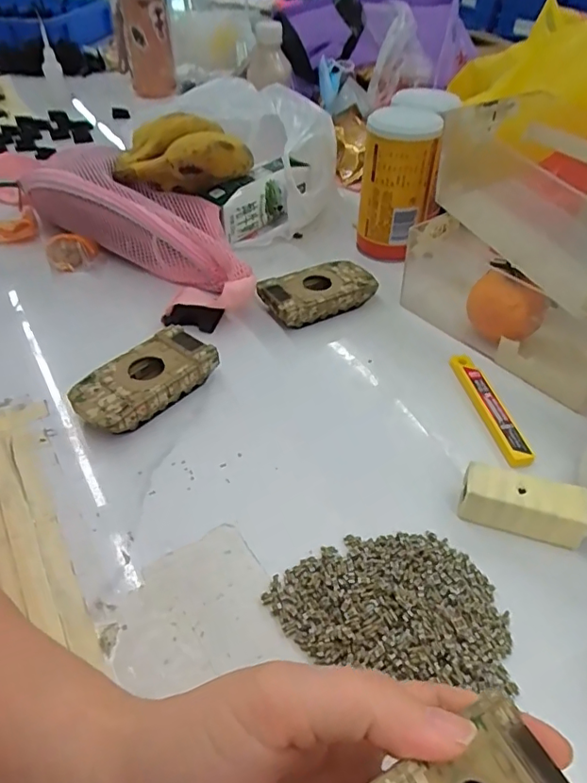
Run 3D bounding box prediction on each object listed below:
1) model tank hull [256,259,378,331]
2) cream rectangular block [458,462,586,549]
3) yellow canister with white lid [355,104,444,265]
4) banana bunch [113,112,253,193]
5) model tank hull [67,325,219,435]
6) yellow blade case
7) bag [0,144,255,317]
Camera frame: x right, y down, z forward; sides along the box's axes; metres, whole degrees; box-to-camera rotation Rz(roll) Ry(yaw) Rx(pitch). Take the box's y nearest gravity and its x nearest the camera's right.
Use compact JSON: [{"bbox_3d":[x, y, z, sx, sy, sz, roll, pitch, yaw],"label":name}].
[{"bbox_3d":[0.022,-0.083,0.454,0.095,0.025,0.046,-20,46,-20],"label":"model tank hull"},{"bbox_3d":[0.128,0.064,0.297,0.067,0.026,0.026,16,45,17],"label":"cream rectangular block"},{"bbox_3d":[0.093,-0.190,0.494,0.066,0.119,0.054,8,44,8],"label":"yellow canister with white lid"},{"bbox_3d":[-0.101,-0.213,0.498,0.121,0.078,0.050,-6,43,-8],"label":"banana bunch"},{"bbox_3d":[-0.102,-0.006,0.371,0.048,0.028,0.095,30,51,28],"label":"model tank hull"},{"bbox_3d":[0.133,0.008,0.368,0.019,0.007,0.106,-7,43,-7],"label":"yellow blade case"},{"bbox_3d":[-0.187,-0.182,0.520,0.391,0.081,0.101,29,50,28],"label":"bag"}]

